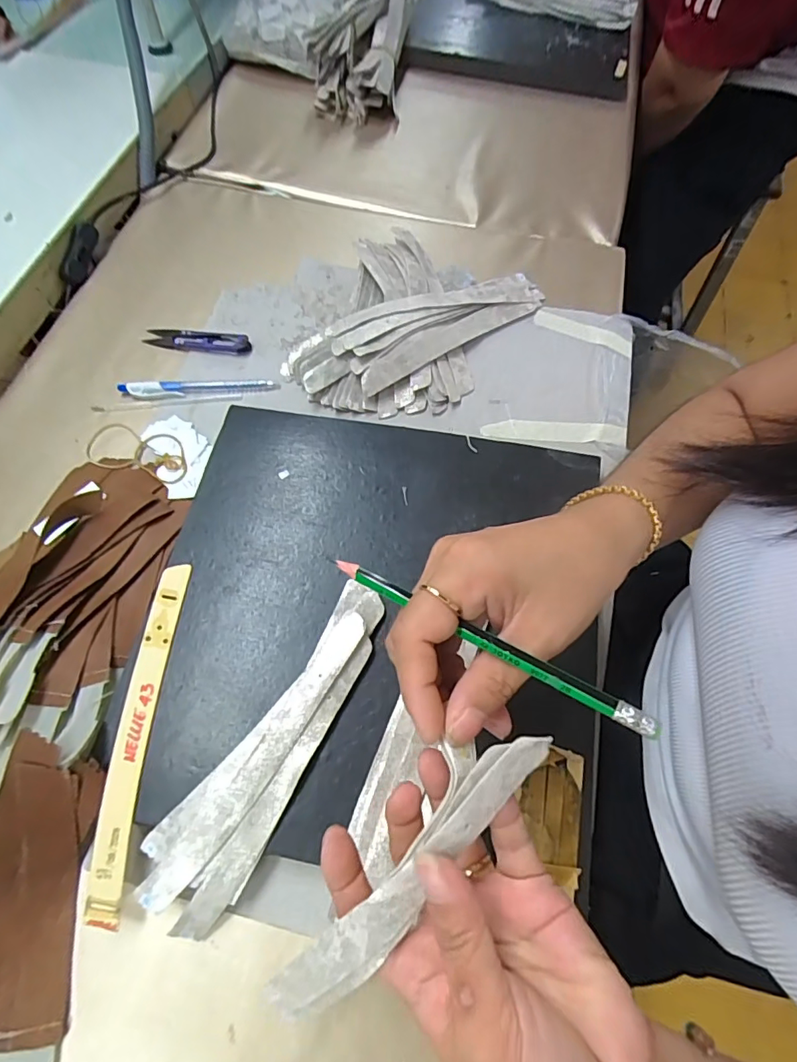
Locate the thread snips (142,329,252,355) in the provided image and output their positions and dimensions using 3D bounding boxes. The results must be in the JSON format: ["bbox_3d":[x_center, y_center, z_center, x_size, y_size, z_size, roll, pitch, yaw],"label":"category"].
[{"bbox_3d":[-0.186,-0.177,0.464,0.099,0.011,0.022,10,66,3],"label":"thread snips"}]

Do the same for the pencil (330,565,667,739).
[{"bbox_3d":[0.032,0.042,0.203,0.141,0.004,0.008,25,68,21],"label":"pencil"}]

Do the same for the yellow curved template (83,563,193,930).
[{"bbox_3d":[-0.161,0.119,0.313,0.021,0.005,0.205,2,66,0],"label":"yellow curved template"}]

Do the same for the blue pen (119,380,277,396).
[{"bbox_3d":[-0.178,-0.127,0.442,0.131,0.011,0.013,-3,66,-3],"label":"blue pen"}]

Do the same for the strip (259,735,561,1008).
[{"bbox_3d":[-0.002,0.143,0.202,0.029,0.013,0.171,39,102,14],"label":"strip"}]

